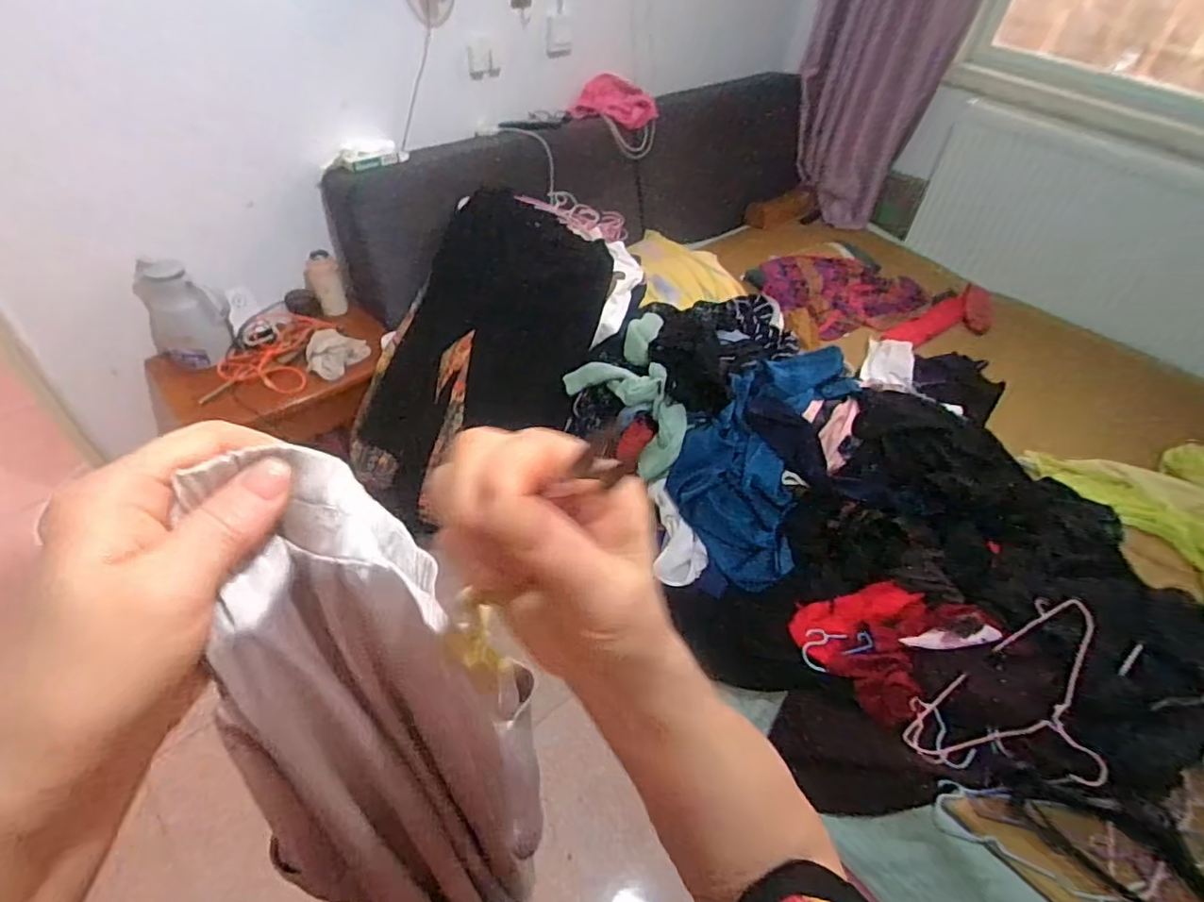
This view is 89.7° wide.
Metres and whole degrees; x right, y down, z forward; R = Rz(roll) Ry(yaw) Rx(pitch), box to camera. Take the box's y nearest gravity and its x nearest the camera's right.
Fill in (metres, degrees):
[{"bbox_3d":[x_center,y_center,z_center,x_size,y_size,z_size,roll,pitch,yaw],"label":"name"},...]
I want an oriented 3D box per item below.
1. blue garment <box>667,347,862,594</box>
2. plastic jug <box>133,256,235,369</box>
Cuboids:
[{"bbox_3d":[0.360,-0.015,1.407,0.311,0.118,0.639,21,67,15],"label":"blue garment"},{"bbox_3d":[-1.023,-0.339,1.490,0.184,0.234,0.166,-26,54,-27],"label":"plastic jug"}]

